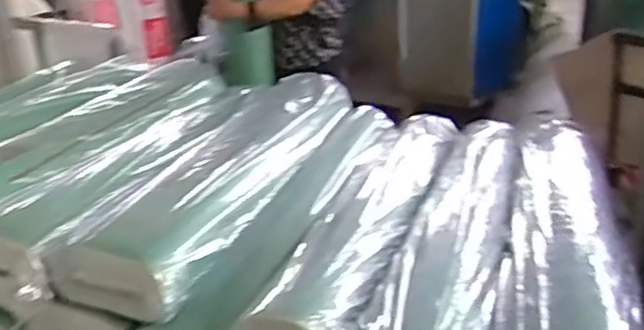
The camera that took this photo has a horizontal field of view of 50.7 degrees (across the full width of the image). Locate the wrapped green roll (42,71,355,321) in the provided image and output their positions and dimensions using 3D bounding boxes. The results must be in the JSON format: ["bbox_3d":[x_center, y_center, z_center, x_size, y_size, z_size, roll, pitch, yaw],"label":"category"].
[{"bbox_3d":[-0.199,-0.028,1.702,0.280,0.124,1.229,5,24,17],"label":"wrapped green roll"}]

